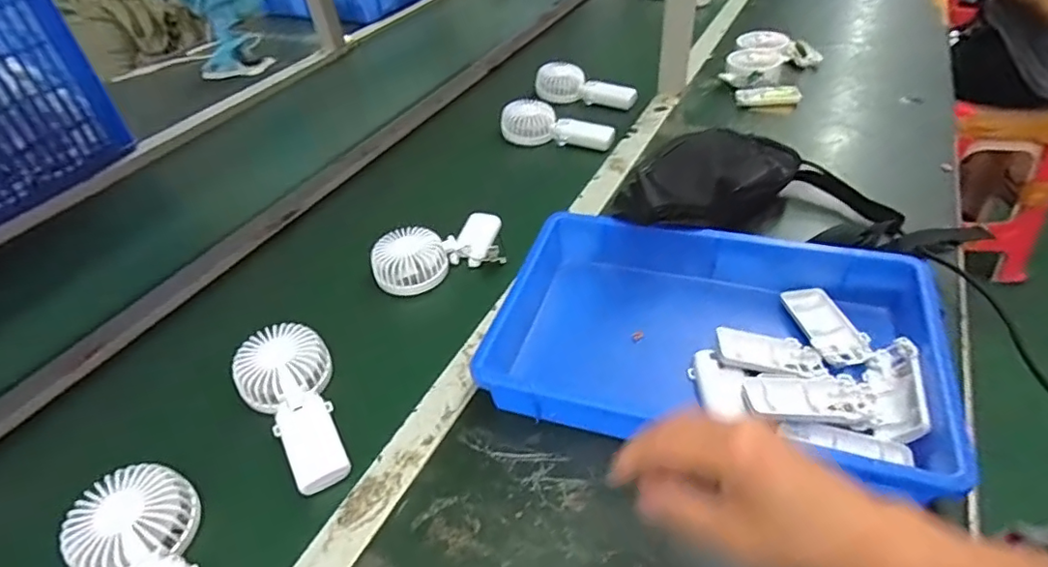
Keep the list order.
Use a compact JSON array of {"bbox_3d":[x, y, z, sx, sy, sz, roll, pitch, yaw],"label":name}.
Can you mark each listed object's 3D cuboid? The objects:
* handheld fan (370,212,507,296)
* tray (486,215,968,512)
[{"bbox_3d":[-0.093,-0.042,0.676,0.171,0.053,0.080,-31,46,-26],"label":"handheld fan"},{"bbox_3d":[0.165,0.049,0.502,0.347,0.065,0.240,10,43,19],"label":"tray"}]

